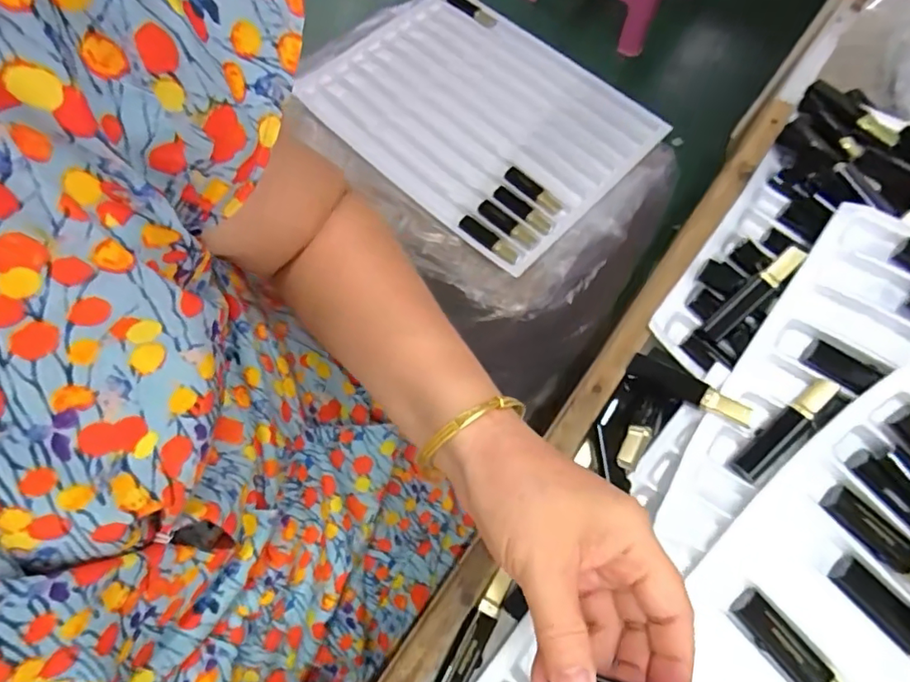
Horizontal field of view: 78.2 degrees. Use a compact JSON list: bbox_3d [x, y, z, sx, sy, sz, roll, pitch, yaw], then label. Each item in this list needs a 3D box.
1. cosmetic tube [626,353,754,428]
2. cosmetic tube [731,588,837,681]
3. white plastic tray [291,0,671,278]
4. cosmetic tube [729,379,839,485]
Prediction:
[{"bbox_3d":[0.160,0.033,0.384,0.083,0.015,0.015,28,69,28],"label":"cosmetic tube"},{"bbox_3d":[0.185,0.172,0.298,0.020,0.014,0.084,-40,73,-16],"label":"cosmetic tube"},{"bbox_3d":[0.035,-0.316,0.768,0.418,0.029,0.338,40,72,15],"label":"white plastic tray"},{"bbox_3d":[0.213,0.057,0.363,0.084,0.024,0.017,-40,73,-16],"label":"cosmetic tube"}]

